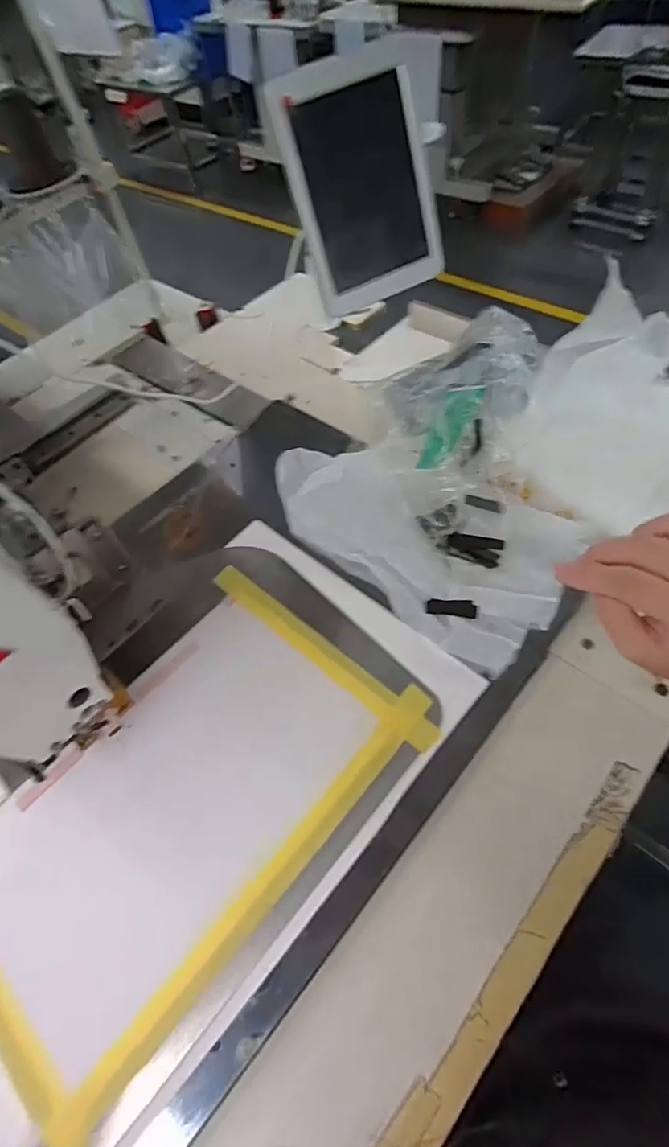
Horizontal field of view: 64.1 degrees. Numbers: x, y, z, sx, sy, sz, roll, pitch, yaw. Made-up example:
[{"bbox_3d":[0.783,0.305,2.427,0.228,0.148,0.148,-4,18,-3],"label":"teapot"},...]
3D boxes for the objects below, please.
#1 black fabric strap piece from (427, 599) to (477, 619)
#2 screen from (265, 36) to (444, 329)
[{"bbox_3d":[0.110,0.031,0.498,0.044,0.004,0.016,6,57,11],"label":"black fabric strap piece"},{"bbox_3d":[0.021,-0.401,0.565,0.169,0.211,0.022,-28,35,-6],"label":"screen"}]

